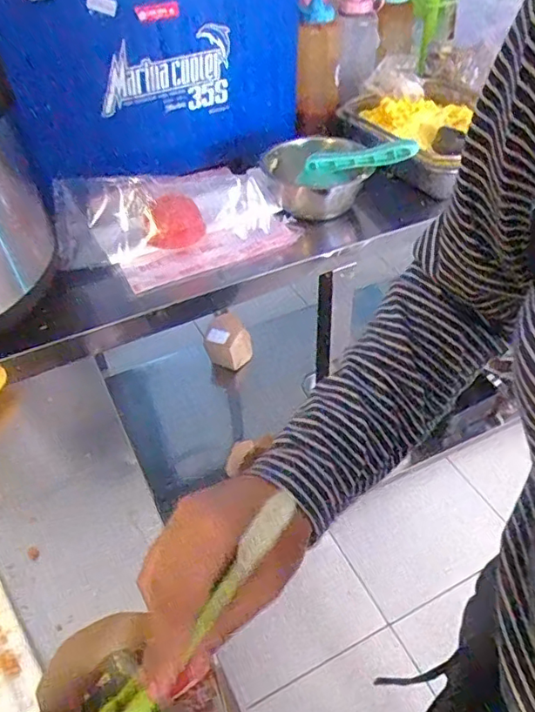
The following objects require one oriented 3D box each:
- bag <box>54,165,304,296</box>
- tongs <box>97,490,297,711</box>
[{"bbox_3d":[-0.126,-0.200,0.790,0.335,0.097,0.167,-18,47,-14],"label":"bag"},{"bbox_3d":[-0.049,0.158,0.294,0.204,0.021,0.031,-53,46,9],"label":"tongs"}]

